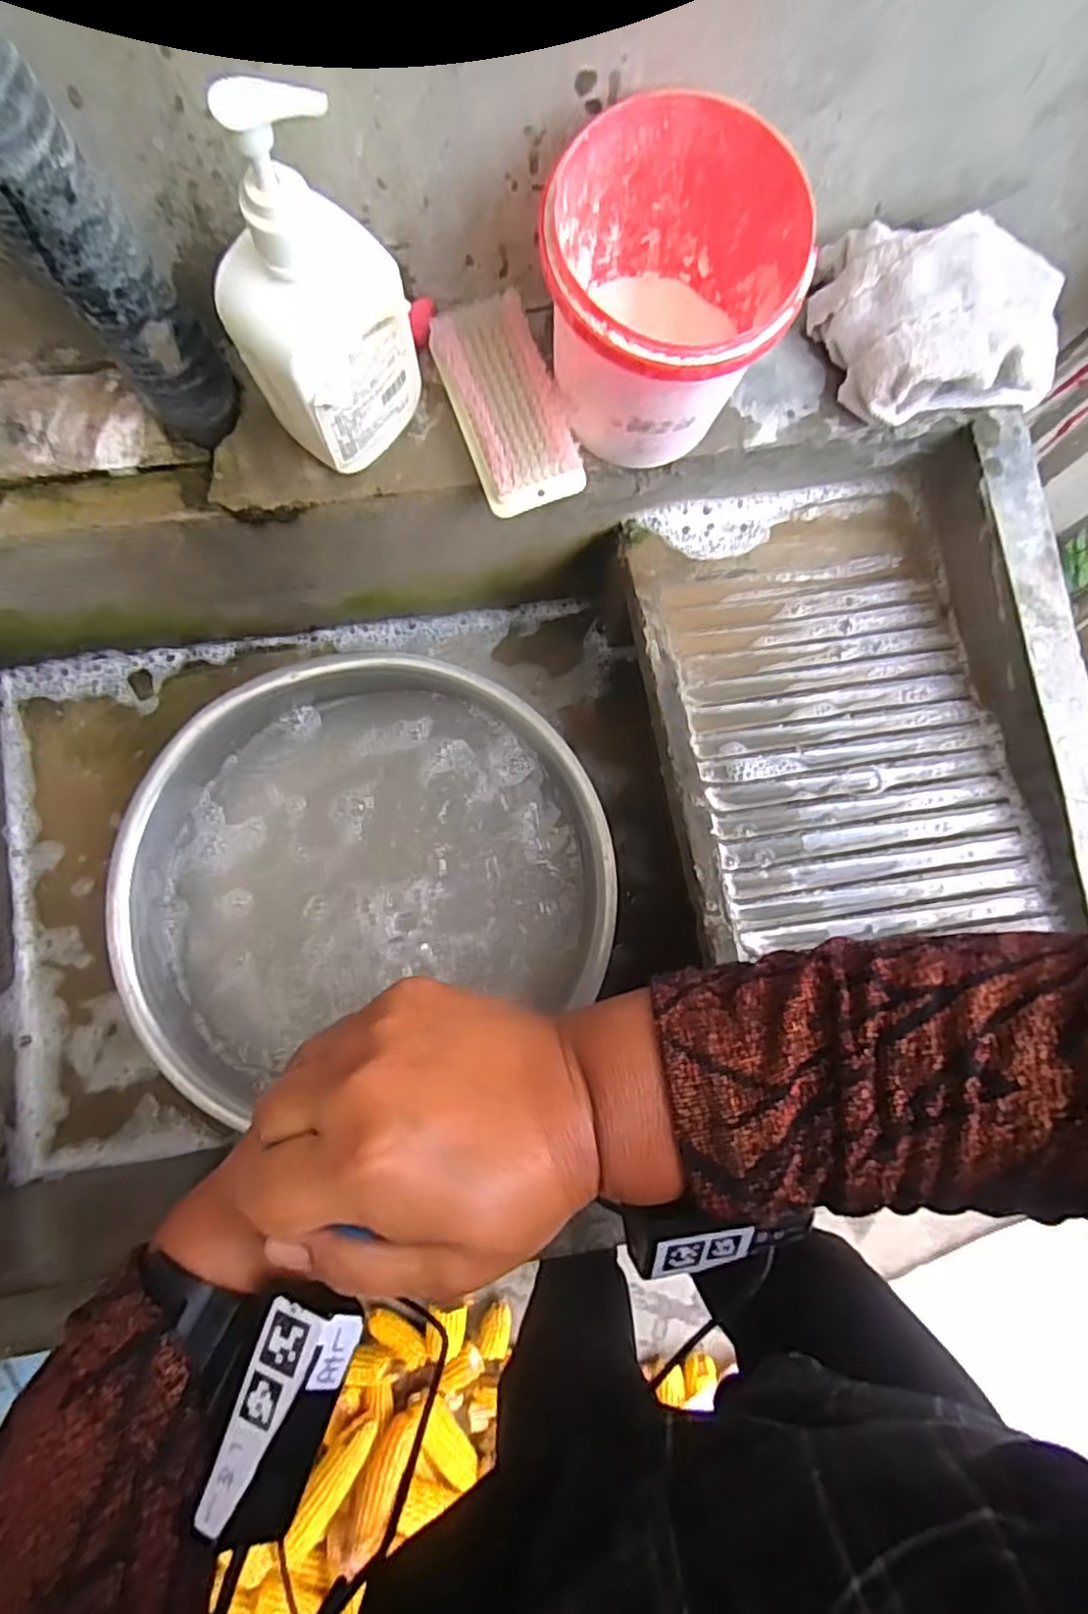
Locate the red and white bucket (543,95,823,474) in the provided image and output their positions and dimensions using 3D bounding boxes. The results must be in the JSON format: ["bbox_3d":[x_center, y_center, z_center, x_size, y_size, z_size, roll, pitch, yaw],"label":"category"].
[{"bbox_3d":[0.066,-0.277,0.394,0.125,0.122,0.132,0,82,-3],"label":"red and white bucket"}]

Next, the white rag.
[{"bbox_3d":[0.253,-0.309,0.446,0.146,0.066,0.099,-2,82,-3],"label":"white rag"}]

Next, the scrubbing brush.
[{"bbox_3d":[-0.023,-0.254,0.439,0.063,0.037,0.117,-22,84,-6],"label":"scrubbing brush"}]

